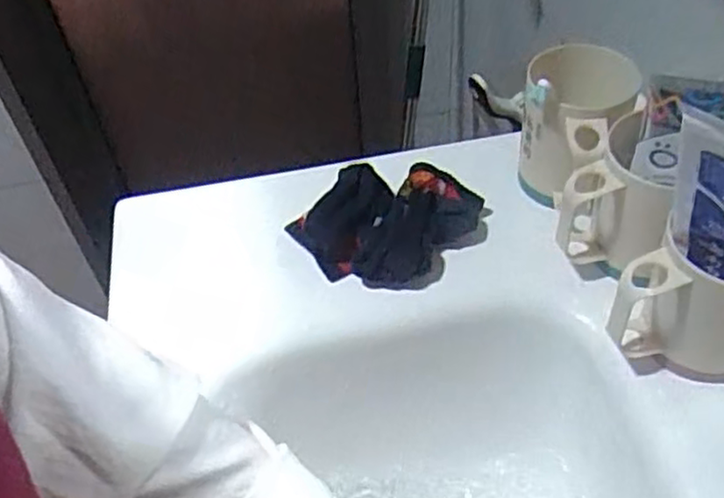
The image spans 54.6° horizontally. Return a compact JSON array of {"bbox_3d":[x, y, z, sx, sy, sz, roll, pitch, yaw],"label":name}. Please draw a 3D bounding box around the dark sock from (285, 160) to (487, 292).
[{"bbox_3d":[0.018,-0.025,0.544,0.111,0.028,0.119,30,57,28],"label":"dark sock"}]

